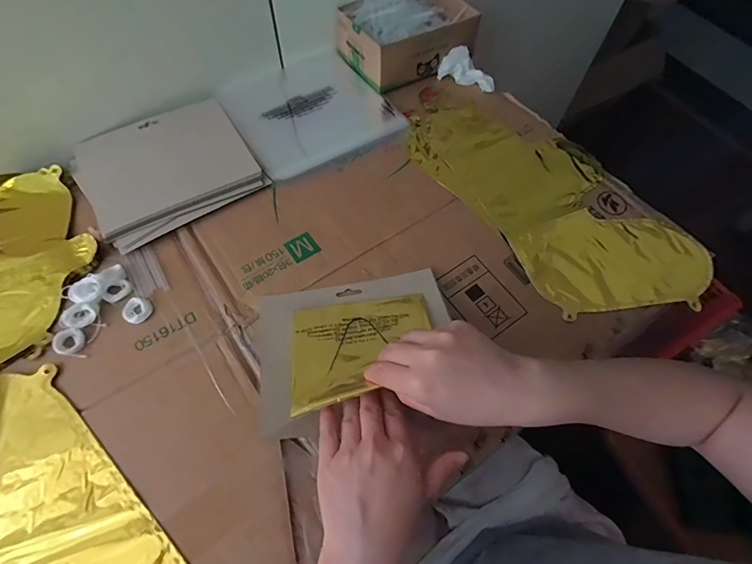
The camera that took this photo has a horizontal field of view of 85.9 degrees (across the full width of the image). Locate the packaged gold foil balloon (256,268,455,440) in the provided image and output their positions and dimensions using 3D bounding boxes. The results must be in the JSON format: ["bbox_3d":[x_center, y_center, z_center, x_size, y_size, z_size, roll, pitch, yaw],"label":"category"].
[{"bbox_3d":[-0.014,0.056,0.398,0.196,0.021,0.168,-13,38,-11],"label":"packaged gold foil balloon"}]

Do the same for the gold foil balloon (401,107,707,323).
[{"bbox_3d":[0.222,-0.111,0.531,0.206,0.021,0.388,-31,68,-17],"label":"gold foil balloon"}]

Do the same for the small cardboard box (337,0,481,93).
[{"bbox_3d":[0.051,-0.390,0.631,0.191,0.073,0.137,-31,68,-17],"label":"small cardboard box"}]

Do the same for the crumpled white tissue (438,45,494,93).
[{"bbox_3d":[0.141,-0.328,0.618,0.086,0.030,0.048,13,63,4],"label":"crumpled white tissue"}]

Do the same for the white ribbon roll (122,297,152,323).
[{"bbox_3d":[-0.254,0.030,0.428,0.026,0.008,0.027,1,62,-2],"label":"white ribbon roll"}]

